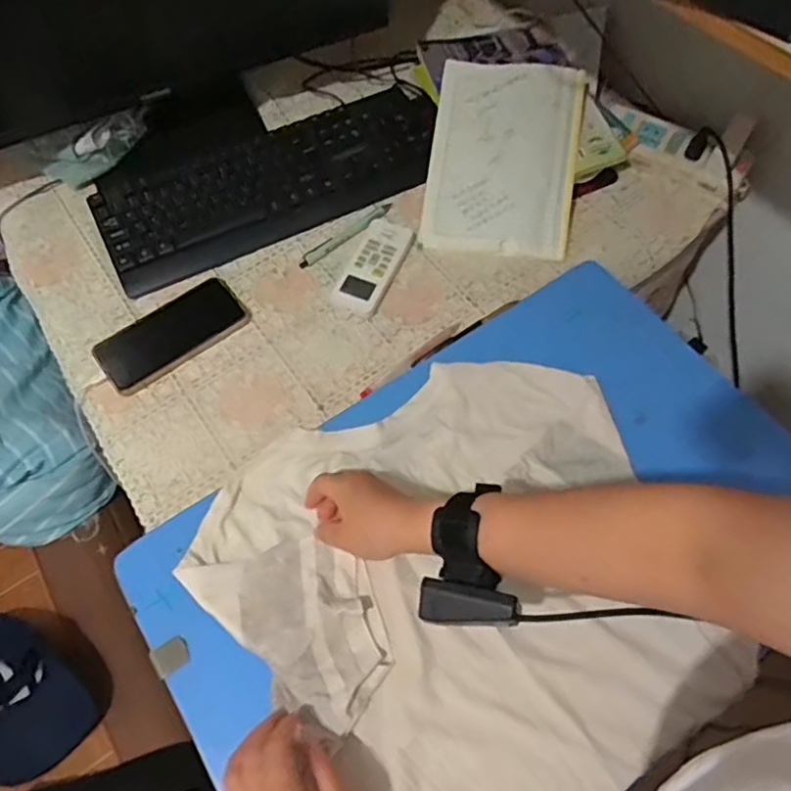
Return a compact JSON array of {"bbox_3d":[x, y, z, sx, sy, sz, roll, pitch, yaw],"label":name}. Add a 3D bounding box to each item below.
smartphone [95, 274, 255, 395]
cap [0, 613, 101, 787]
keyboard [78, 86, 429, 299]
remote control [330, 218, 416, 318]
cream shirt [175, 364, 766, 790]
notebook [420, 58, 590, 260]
[{"bbox_3d":[-0.247,-0.069,0.688,0.160,0.013,0.074,-34,66,-15],"label":"smartphone"},{"bbox_3d":[-0.507,0.394,0.815,0.209,0.073,0.151,37,69,19],"label":"cap"},{"bbox_3d":[-0.151,-0.280,0.788,0.446,0.035,0.177,-24,64,-10],"label":"keyboard"},{"bbox_3d":[-0.026,-0.155,0.731,0.057,0.013,0.135,19,64,12],"label":"remote control"},{"bbox_3d":[0.066,0.157,0.546,0.397,0.033,0.394,-32,65,-14],"label":"cream shirt"},{"bbox_3d":[0.134,-0.294,0.766,0.180,0.023,0.249,8,81,6],"label":"notebook"}]

